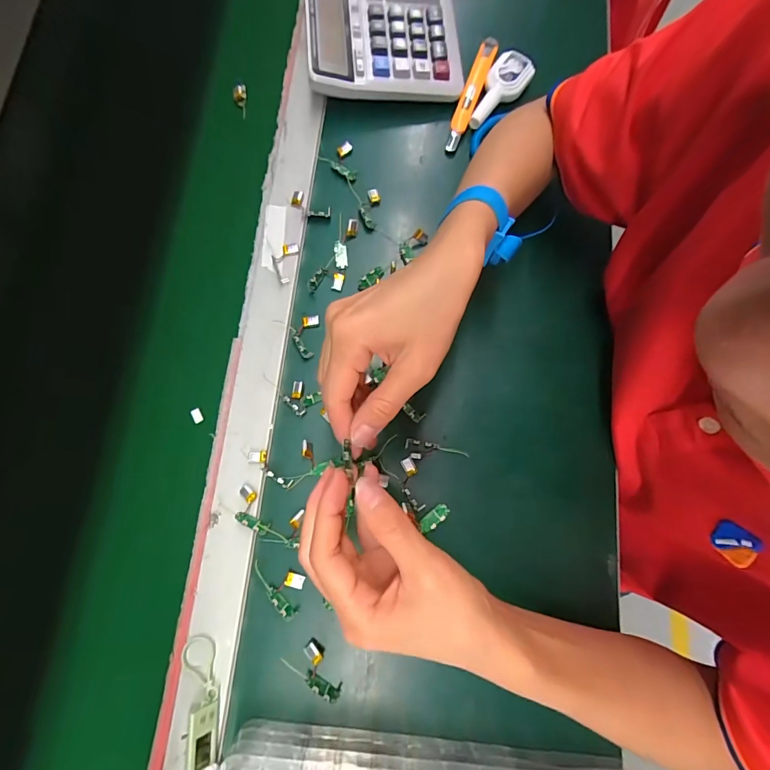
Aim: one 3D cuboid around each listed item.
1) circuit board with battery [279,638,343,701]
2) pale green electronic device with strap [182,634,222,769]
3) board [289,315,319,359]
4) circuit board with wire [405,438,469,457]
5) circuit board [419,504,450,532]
[{"bbox_3d":[-0.051,0.218,0.307,0.049,0.013,0.027,38,80,8],"label":"circuit board with battery"},{"bbox_3d":[-0.139,0.247,0.296,0.035,0.021,0.102,-2,77,-1],"label":"pale green electronic device with strap"},{"bbox_3d":[-0.072,-0.044,0.360,0.026,0.005,0.039,-7,77,-2],"label":"board"},{"bbox_3d":[0.045,0.054,0.343,0.054,0.006,0.008,9,77,2],"label":"circuit board with wire"},{"bbox_3d":[0.042,0.111,0.334,0.026,0.006,0.012,-36,80,-8],"label":"circuit board"}]

